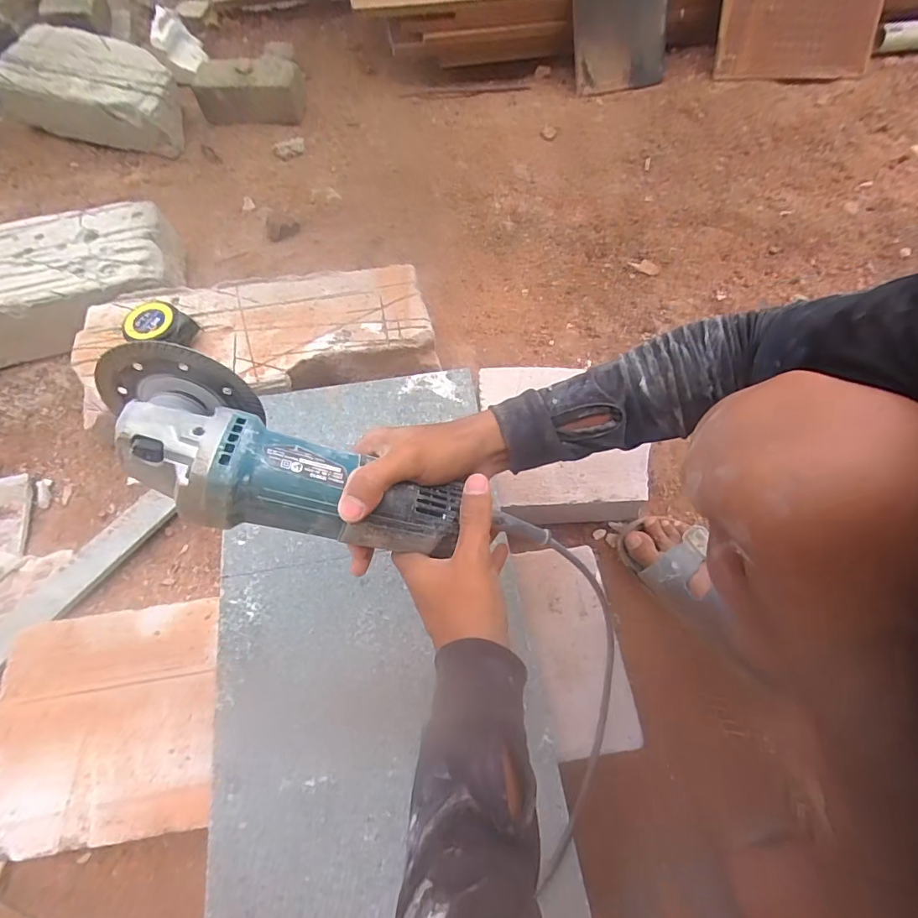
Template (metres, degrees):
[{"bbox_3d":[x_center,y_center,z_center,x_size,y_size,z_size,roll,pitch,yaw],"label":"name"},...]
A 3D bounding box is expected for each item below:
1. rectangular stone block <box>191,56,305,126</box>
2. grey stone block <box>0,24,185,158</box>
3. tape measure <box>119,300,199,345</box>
[{"bbox_3d":[-0.484,-0.845,1.089,0.242,0.082,0.130,2,63,2],"label":"rectangular stone block"},{"bbox_3d":[-0.766,-0.795,1.028,0.379,0.137,0.194,14,66,5],"label":"grey stone block"},{"bbox_3d":[-0.384,-0.163,0.609,0.087,0.046,0.060,27,68,10],"label":"tape measure"}]

